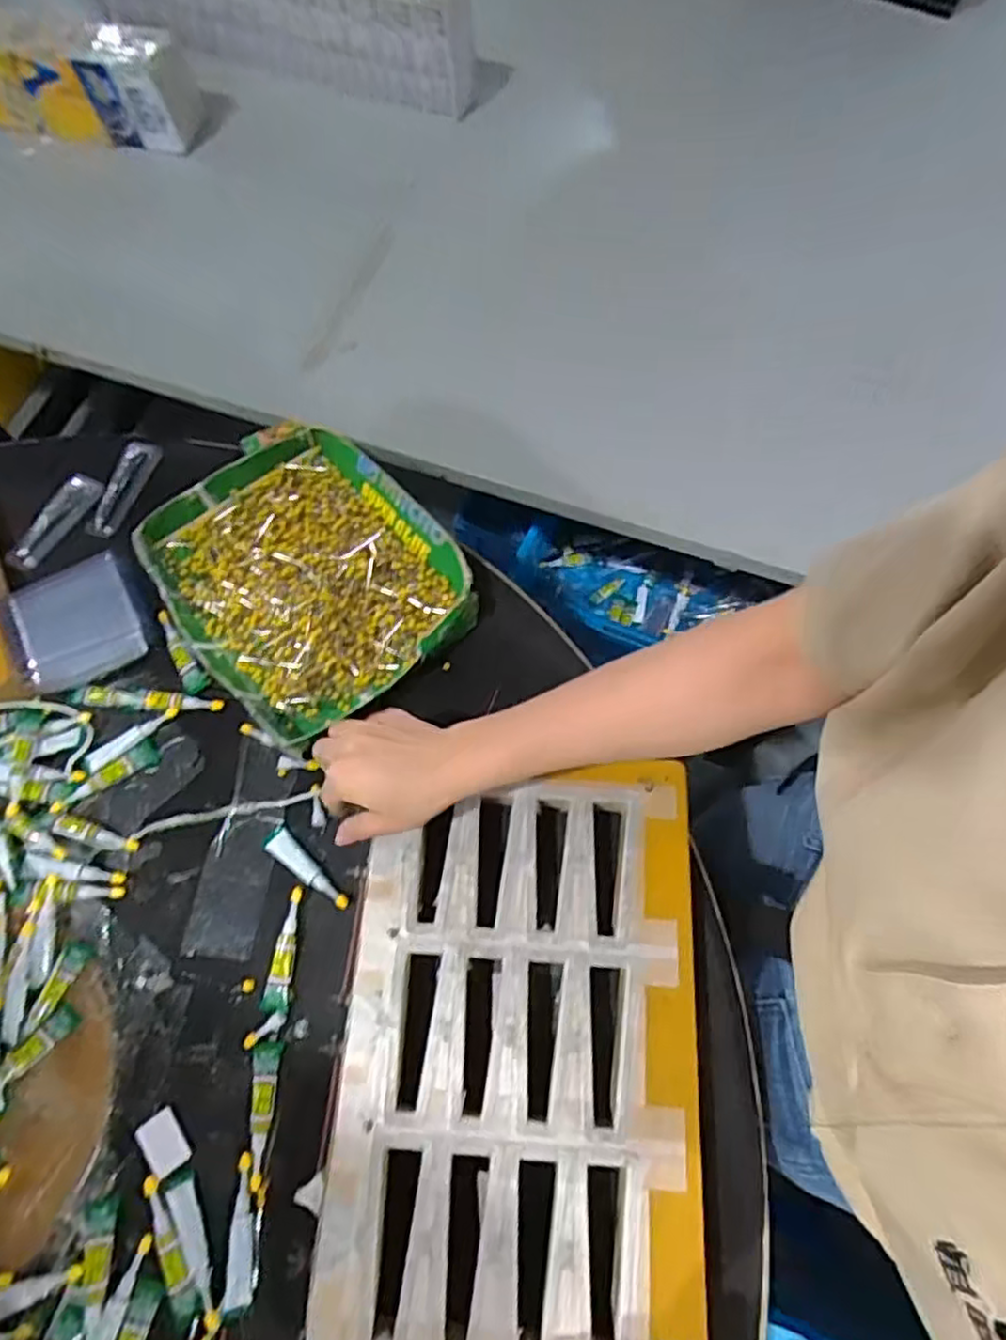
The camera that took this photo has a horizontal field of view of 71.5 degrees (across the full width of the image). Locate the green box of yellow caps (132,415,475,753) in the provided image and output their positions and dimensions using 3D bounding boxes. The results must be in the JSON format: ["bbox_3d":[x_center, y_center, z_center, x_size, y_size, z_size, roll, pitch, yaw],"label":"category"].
[{"bbox_3d":[-0.176,-0.087,0.614,0.221,0.040,0.266,-40,73,-15],"label":"green box of yellow caps"}]

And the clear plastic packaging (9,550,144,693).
[{"bbox_3d":[-0.366,-0.044,0.602,0.092,0.015,0.110,-22,70,-9],"label":"clear plastic packaging"}]

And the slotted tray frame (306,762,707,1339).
[{"bbox_3d":[0.010,0.246,0.457,0.225,0.016,0.370,4,68,1],"label":"slotted tray frame"}]

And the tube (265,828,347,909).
[{"bbox_3d":[-0.150,0.153,0.533,0.083,0.010,0.019,41,73,15],"label":"tube"}]

